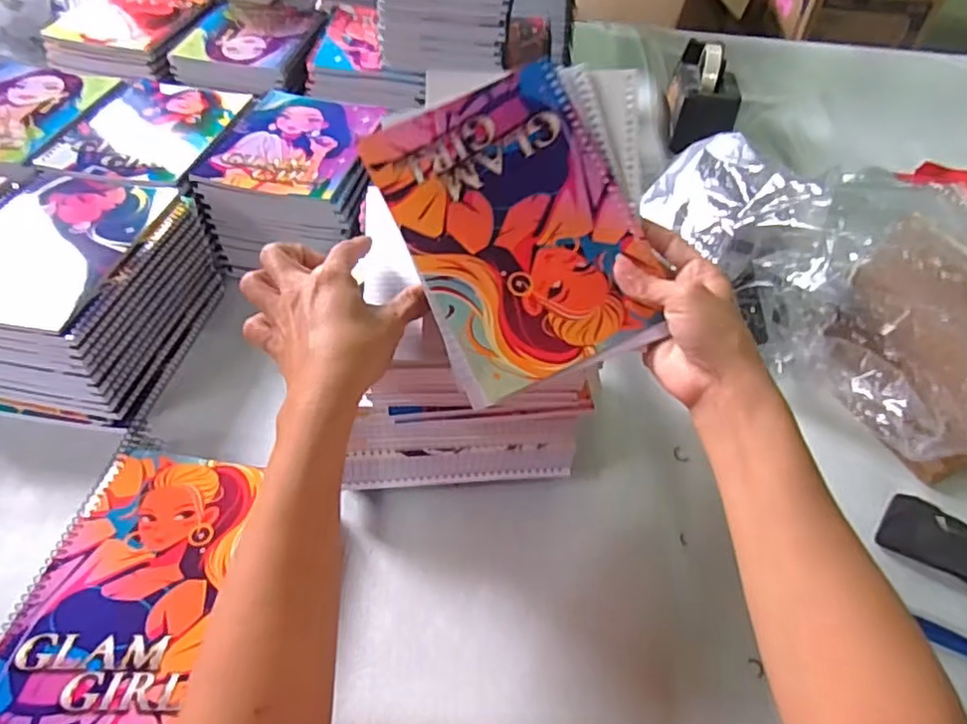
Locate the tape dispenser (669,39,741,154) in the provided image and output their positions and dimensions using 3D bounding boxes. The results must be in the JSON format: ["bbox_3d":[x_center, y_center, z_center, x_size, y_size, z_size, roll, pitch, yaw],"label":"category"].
[{"bbox_3d":[0.322,-0.400,0.911,0.090,0.103,0.197,11,50,7],"label":"tape dispenser"}]

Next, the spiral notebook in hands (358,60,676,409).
[{"bbox_3d":[0.024,-0.089,0.407,0.150,0.009,0.201,-22,80,-9],"label":"spiral notebook in hands"}]

